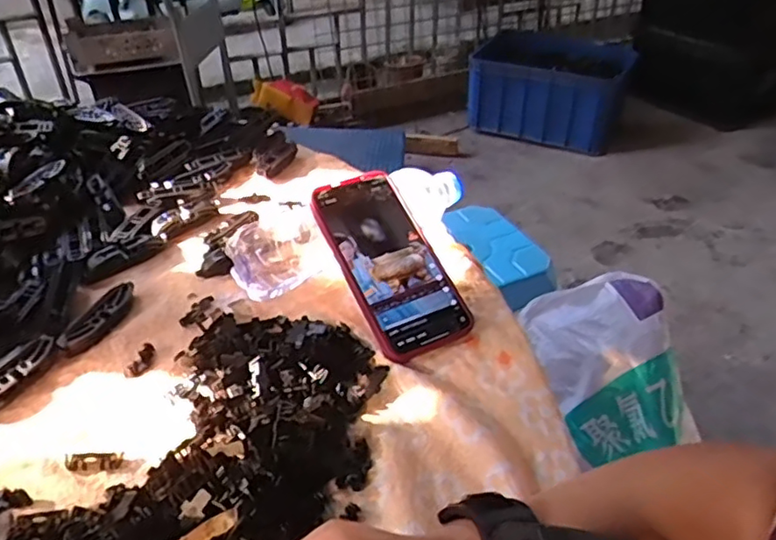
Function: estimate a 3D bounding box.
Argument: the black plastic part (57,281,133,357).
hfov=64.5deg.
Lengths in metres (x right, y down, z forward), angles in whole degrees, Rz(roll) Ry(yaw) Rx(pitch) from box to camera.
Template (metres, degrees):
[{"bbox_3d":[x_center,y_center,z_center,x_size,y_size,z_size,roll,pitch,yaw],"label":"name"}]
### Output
[{"bbox_3d":[-0.224,0.035,0.481,0.019,0.019,0.077,12,41,15],"label":"black plastic part"}]

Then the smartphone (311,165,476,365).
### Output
[{"bbox_3d":[0.000,-0.009,0.490,0.077,0.011,0.159,-18,66,-23],"label":"smartphone"}]

